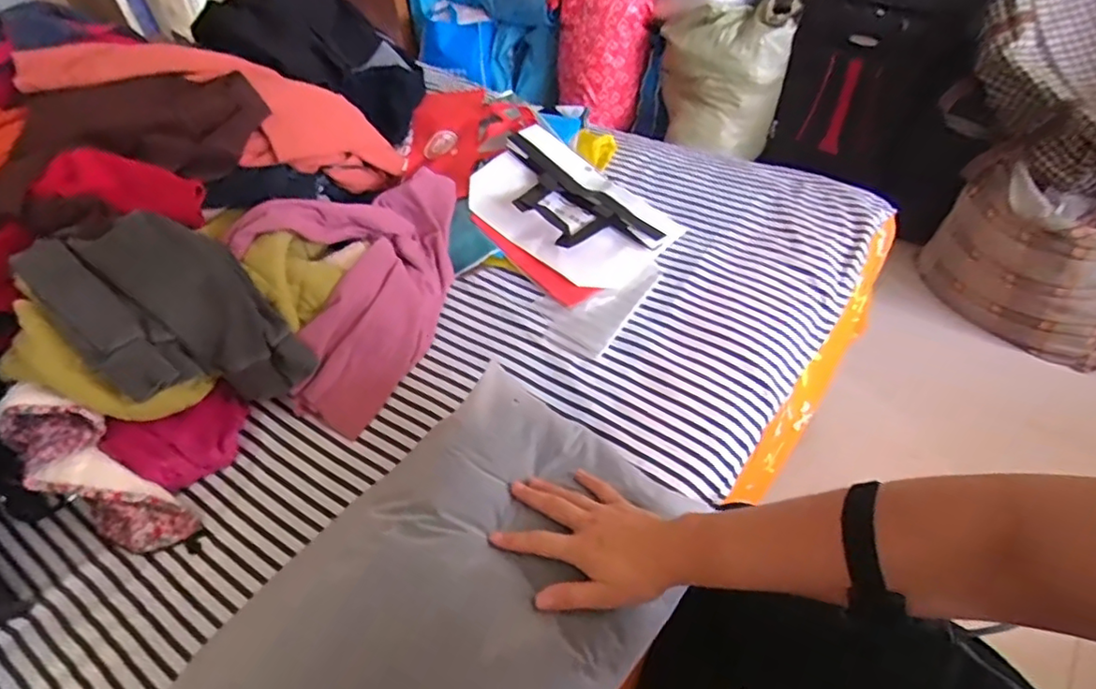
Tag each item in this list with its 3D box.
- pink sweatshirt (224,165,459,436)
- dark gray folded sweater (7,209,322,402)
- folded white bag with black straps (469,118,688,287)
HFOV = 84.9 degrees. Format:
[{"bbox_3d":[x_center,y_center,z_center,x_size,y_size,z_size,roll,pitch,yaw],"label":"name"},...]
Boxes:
[{"bbox_3d":[-0.253,-0.131,0.895,0.209,0.207,0.461,18,53,19],"label":"pink sweatshirt"},{"bbox_3d":[-0.482,-0.024,0.773,0.272,0.202,0.192,27,55,25],"label":"dark gray folded sweater"},{"bbox_3d":[0.037,-0.242,1.022,0.345,0.039,0.222,36,57,22],"label":"folded white bag with black straps"}]

